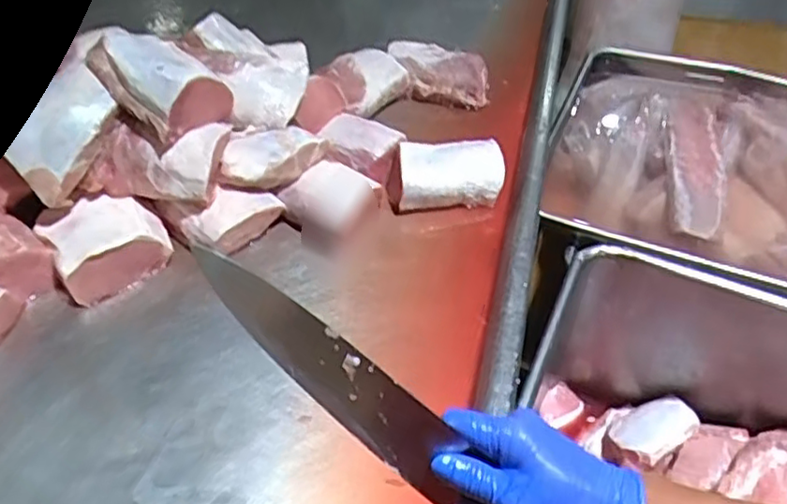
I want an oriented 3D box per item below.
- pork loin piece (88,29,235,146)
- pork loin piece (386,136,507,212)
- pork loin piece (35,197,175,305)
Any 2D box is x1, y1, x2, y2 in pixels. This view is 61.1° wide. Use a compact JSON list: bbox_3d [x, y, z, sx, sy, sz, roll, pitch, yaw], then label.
[{"bbox_3d":[-0.314,-0.230,0.890,0.150,0.089,0.125,27,49,25],"label":"pork loin piece"},{"bbox_3d":[0.079,-0.112,0.999,0.178,0.068,0.100,-8,44,-10],"label":"pork loin piece"},{"bbox_3d":[-0.369,-0.011,0.867,0.131,0.077,0.136,-24,49,-25],"label":"pork loin piece"}]

